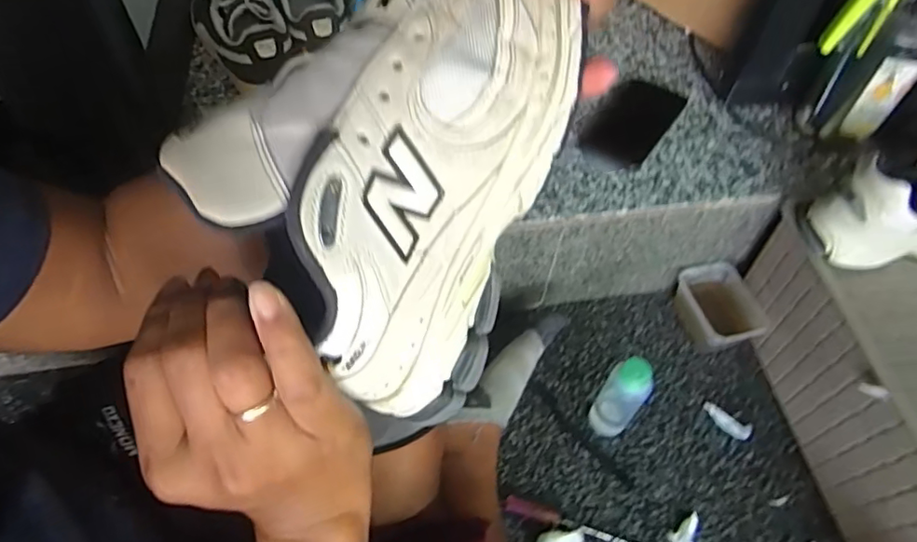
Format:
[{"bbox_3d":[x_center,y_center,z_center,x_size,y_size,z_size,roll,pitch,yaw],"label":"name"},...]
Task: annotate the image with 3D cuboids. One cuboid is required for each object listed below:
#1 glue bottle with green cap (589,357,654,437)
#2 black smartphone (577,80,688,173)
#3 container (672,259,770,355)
[{"bbox_3d":[0.177,0.137,0.618,0.047,0.139,0.041,35,60,20],"label":"glue bottle with green cap"},{"bbox_3d":[0.212,-0.185,0.708,0.090,0.015,0.166,31,59,18],"label":"black smartphone"},{"bbox_3d":[0.332,0.051,0.737,0.088,0.056,0.107,-5,55,-6],"label":"container"}]

